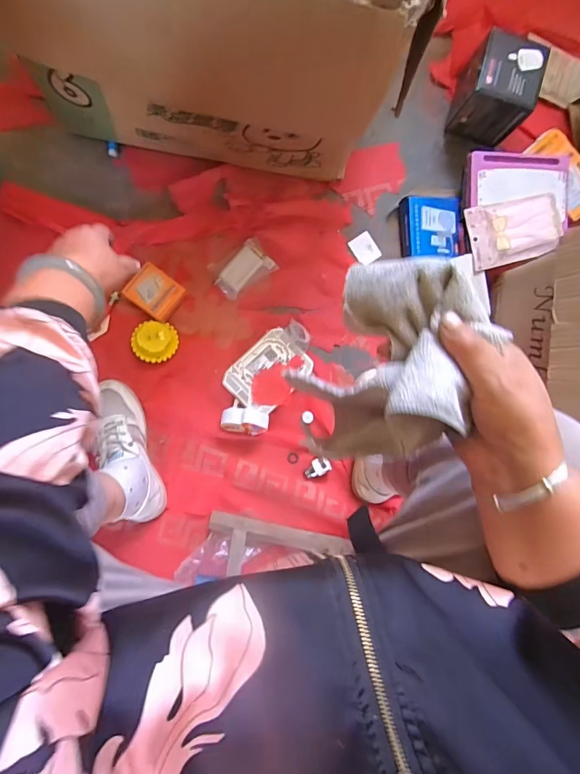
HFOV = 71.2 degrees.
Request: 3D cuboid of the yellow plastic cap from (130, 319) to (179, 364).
[{"bbox_3d":[-0.228,-0.076,0.683,0.074,0.028,0.068,7,89,-8],"label":"yellow plastic cap"}]

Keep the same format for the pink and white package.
[{"bbox_3d":[0.413,-0.285,0.738,0.189,0.016,0.108,-14,92,-8],"label":"pink and white package"}]

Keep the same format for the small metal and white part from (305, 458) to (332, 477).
[{"bbox_3d":[0.049,0.145,0.732,0.046,0.019,0.032,-24,93,-7],"label":"small metal and white part"}]

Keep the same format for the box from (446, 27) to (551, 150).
[{"bbox_3d":[0.370,-0.533,0.733,0.112,0.122,0.132,11,89,-8],"label":"box"}]

